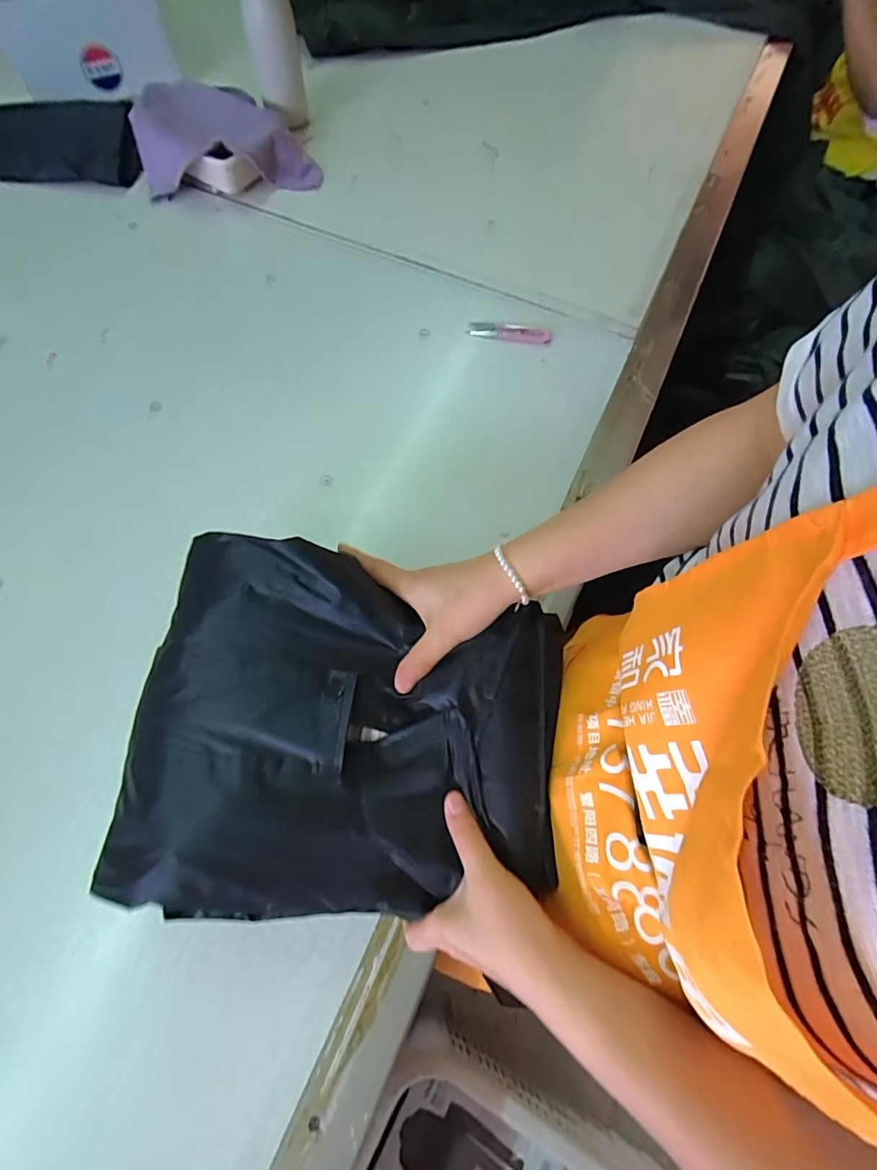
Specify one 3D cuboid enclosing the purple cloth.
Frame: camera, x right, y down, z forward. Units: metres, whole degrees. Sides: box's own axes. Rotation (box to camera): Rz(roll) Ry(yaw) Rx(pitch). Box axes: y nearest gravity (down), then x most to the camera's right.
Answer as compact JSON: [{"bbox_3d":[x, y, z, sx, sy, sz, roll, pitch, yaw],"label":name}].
[{"bbox_3d":[-0.315,-0.661,0.728,0.233,0.093,0.193,-16,68,-9],"label":"purple cloth"}]

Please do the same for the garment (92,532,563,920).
[{"bbox_3d":[-0.055,0.098,0.349,0.297,0.053,0.241,6,67,0],"label":"garment"}]

